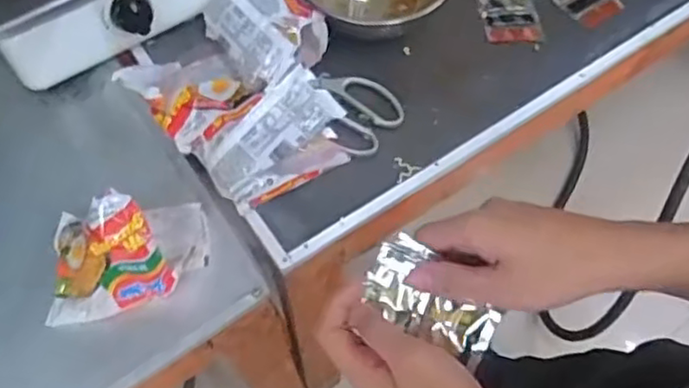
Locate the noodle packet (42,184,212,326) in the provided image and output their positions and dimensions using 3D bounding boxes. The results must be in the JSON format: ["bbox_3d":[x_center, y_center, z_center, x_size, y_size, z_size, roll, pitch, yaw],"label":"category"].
[{"bbox_3d":[-0.217,0.048,0.640,0.162,0.095,0.106,-11,65,-6],"label":"noodle packet"}]

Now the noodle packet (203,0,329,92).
[{"bbox_3d":[-0.093,-0.191,0.759,0.104,0.050,0.144,-37,70,-17],"label":"noodle packet"}]

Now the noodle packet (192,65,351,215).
[{"bbox_3d":[-0.080,-0.060,0.708,0.145,0.073,0.110,-30,68,-14],"label":"noodle packet"}]

